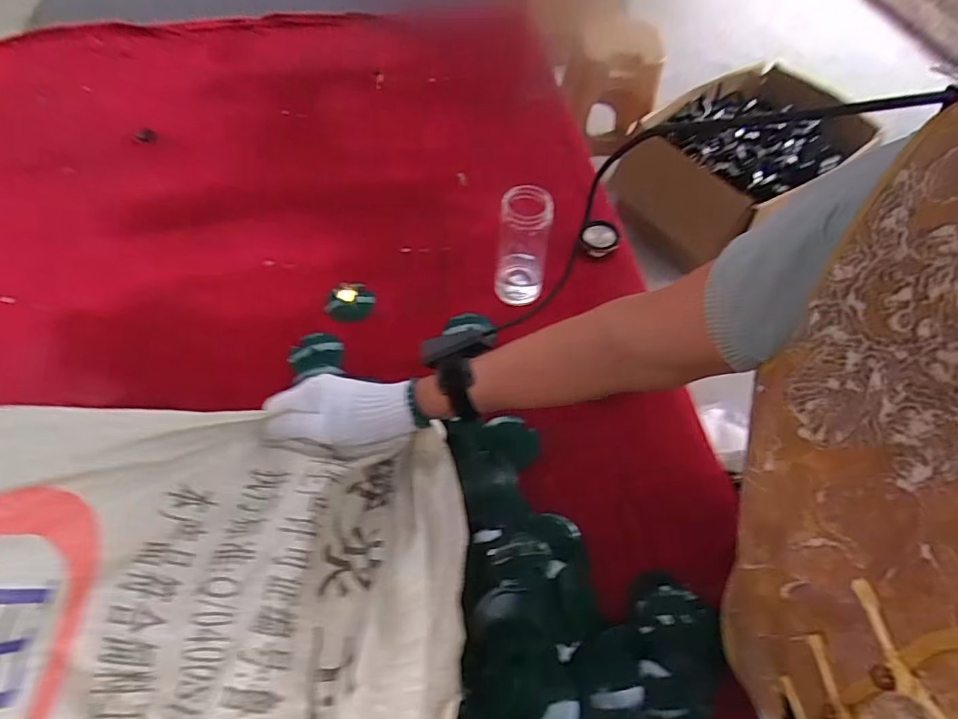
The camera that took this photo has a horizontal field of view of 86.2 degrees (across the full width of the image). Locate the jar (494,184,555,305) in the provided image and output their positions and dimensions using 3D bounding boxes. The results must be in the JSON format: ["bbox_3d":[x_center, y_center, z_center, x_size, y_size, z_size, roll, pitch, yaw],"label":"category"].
[{"bbox_3d":[0.063,-0.169,0.758,0.079,0.184,0.082,9,59,4],"label":"jar"}]

